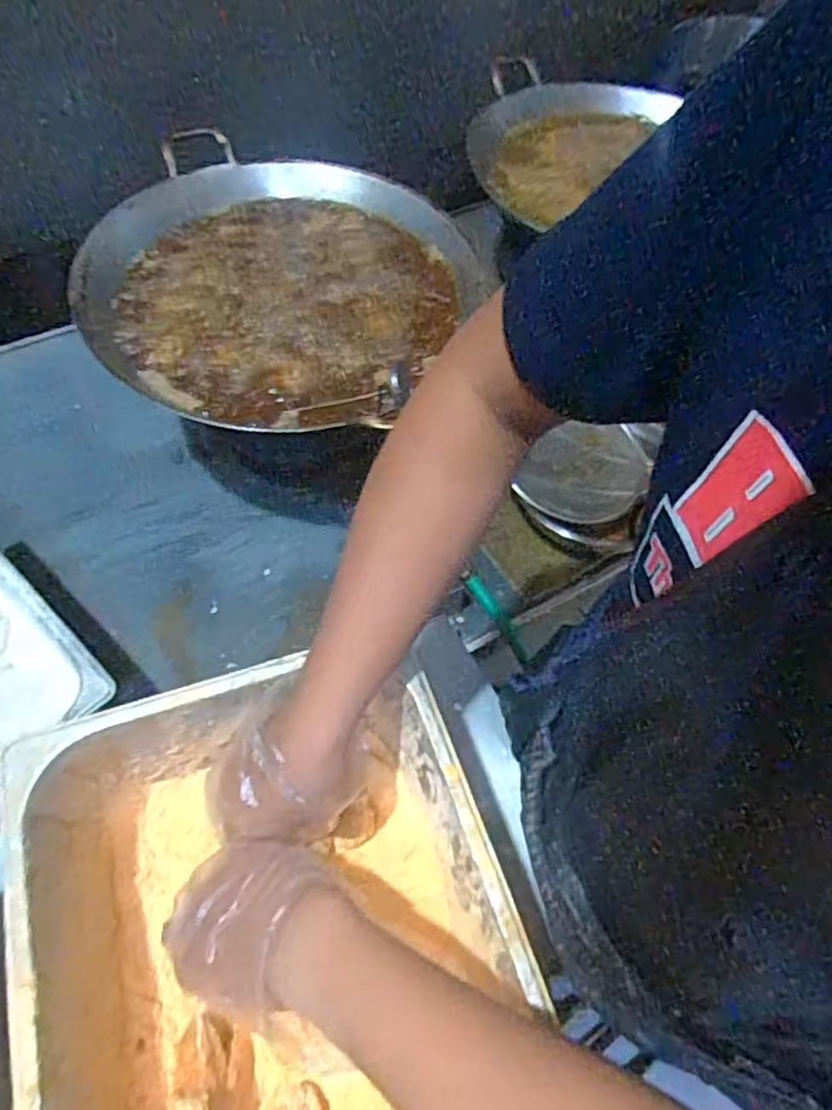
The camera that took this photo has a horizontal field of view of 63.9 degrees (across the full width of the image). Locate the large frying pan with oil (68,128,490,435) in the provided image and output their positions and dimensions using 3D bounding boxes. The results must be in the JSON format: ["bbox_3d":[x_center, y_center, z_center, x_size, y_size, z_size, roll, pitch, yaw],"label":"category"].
[{"bbox_3d":[-0.163,-0.343,0.827,0.477,0.068,0.484,6,59,0],"label":"large frying pan with oil"}]

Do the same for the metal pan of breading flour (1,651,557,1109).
[{"bbox_3d":[-0.087,0.248,0.420,0.273,0.140,0.317,-16,61,-13],"label":"metal pan of breading flour"}]

